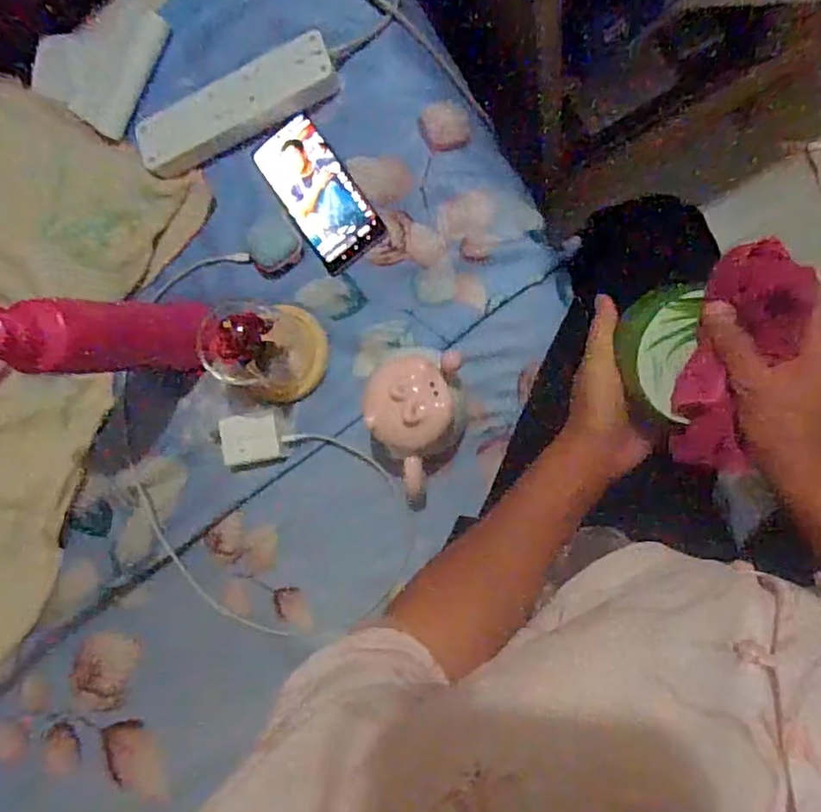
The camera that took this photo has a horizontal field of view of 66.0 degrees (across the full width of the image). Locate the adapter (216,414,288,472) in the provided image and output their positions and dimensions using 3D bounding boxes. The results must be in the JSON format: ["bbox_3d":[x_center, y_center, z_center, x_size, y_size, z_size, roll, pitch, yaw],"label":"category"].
[{"bbox_3d":[-0.162,0.036,0.651,0.067,0.032,0.052,-11,86,11],"label":"adapter"}]

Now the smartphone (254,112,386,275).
[{"bbox_3d":[-0.095,-0.219,0.650,0.072,0.005,0.156,-35,86,9],"label":"smartphone"}]

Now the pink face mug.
[{"bbox_3d":[0.000,0.023,0.586,0.084,0.097,0.150,15,91,12],"label":"pink face mug"}]

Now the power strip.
[{"bbox_3d":[-0.181,-0.310,0.652,0.216,0.025,0.064,-25,87,9],"label":"power strip"}]

